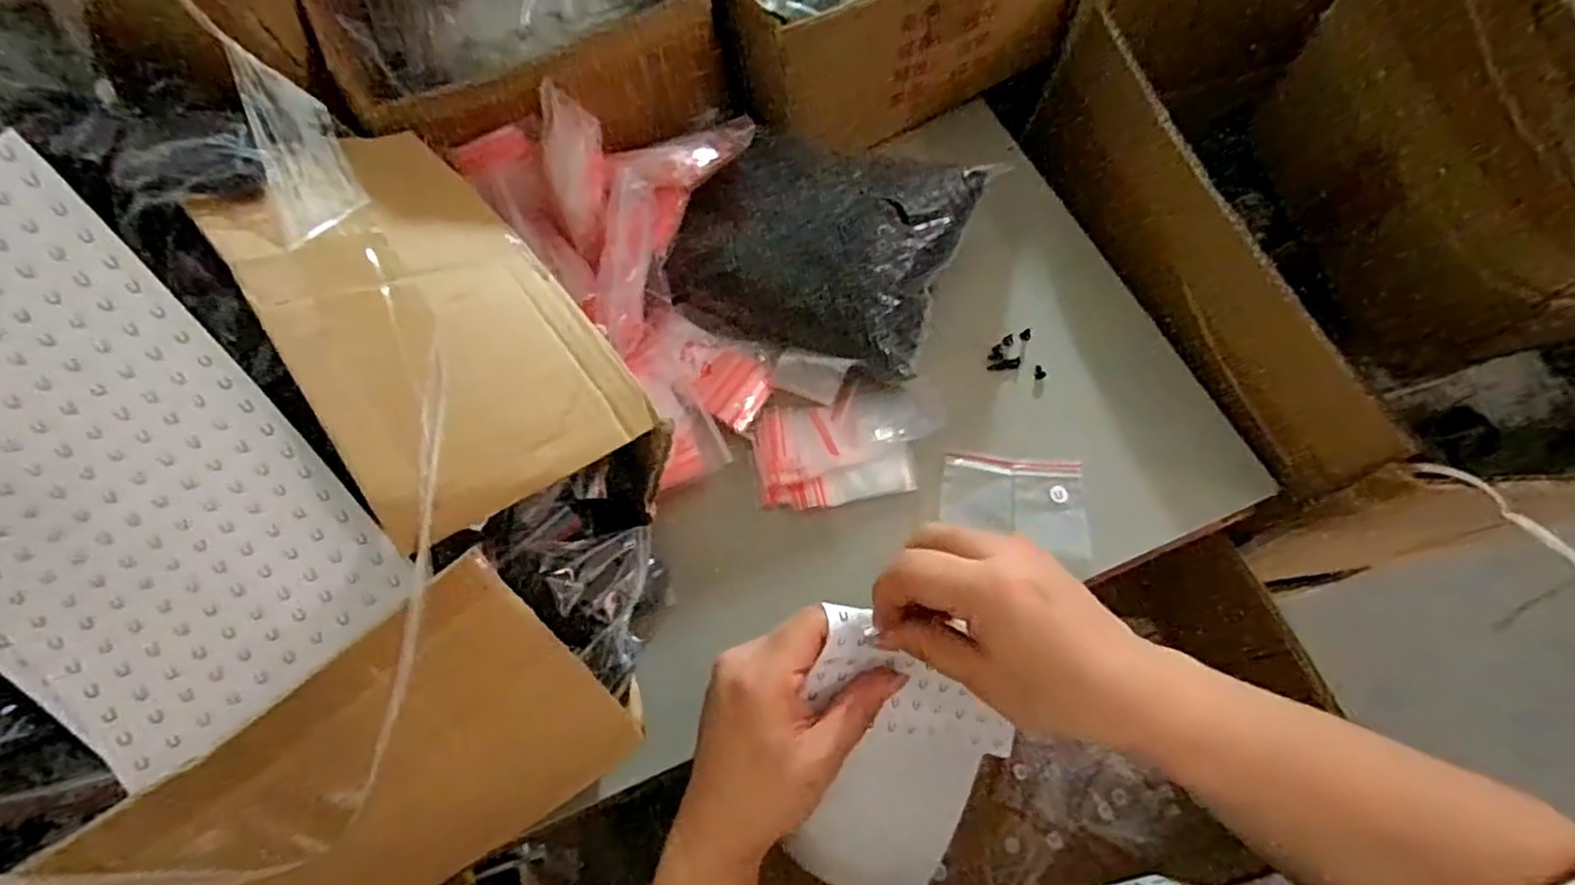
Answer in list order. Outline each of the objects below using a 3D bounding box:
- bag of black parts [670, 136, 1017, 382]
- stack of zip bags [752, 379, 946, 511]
[{"bbox_3d":[0.019,-0.120,0.432,0.176,0.069,0.127,13,68,8],"label":"bag of black parts"},{"bbox_3d":[0.038,0.001,0.421,0.117,0.012,0.067,-11,67,-2],"label":"stack of zip bags"}]

